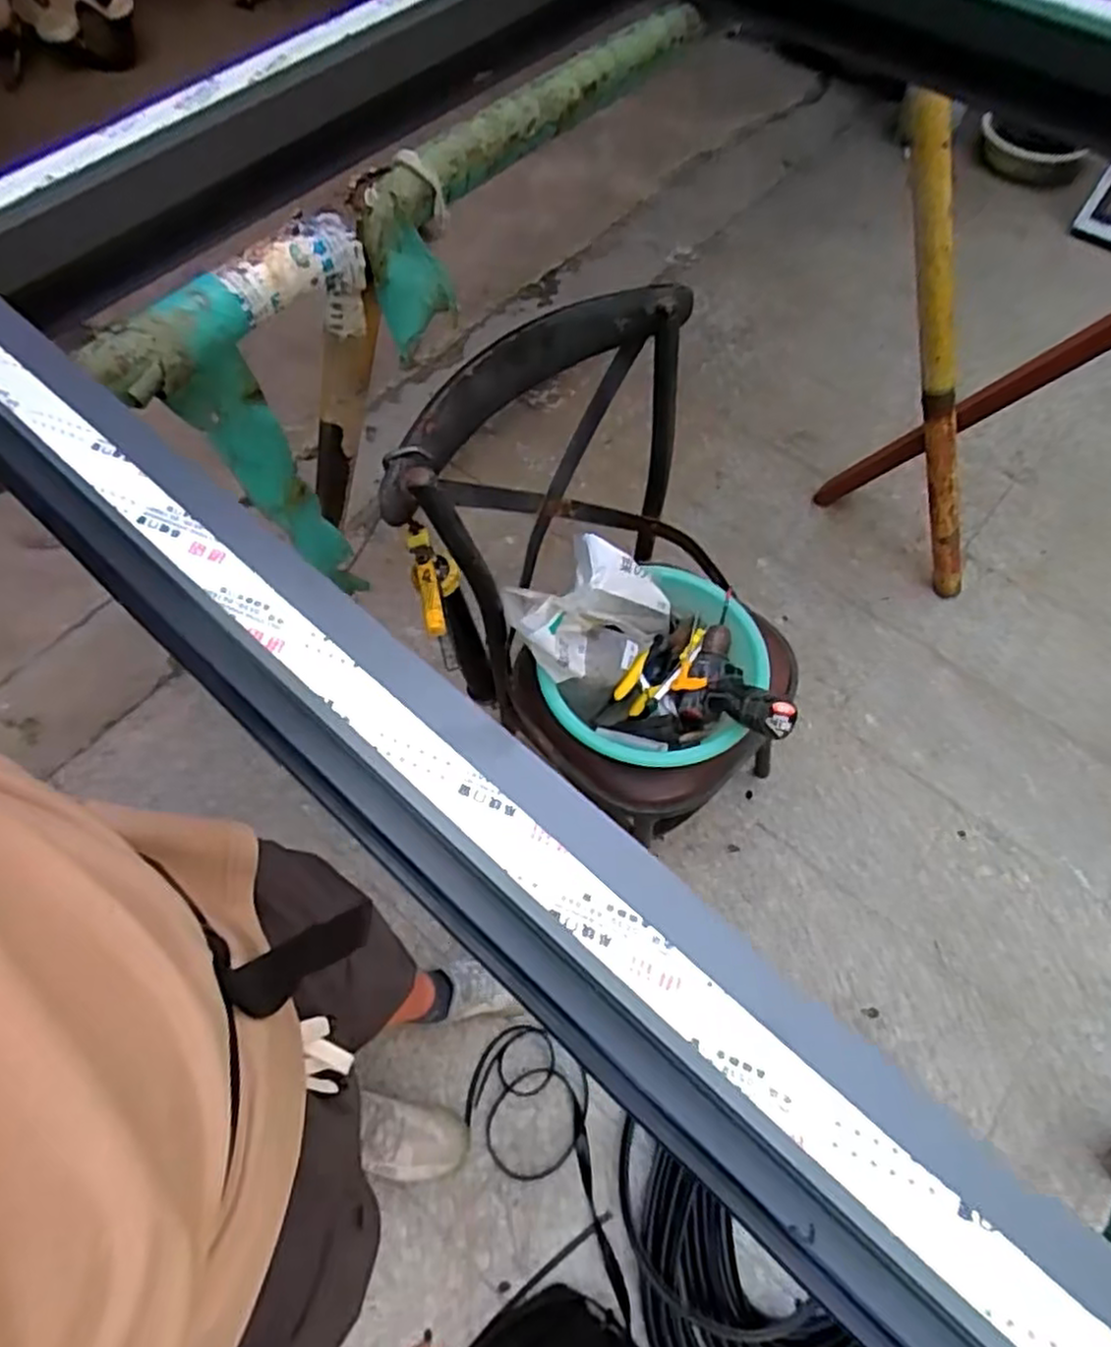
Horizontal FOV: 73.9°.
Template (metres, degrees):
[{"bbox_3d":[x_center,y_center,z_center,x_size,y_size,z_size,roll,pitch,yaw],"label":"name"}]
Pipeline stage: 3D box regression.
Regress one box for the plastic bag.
[{"bbox_3d":[0.049,-0.085,1.016,0.227,0.107,0.168,-32,66,-14],"label":"plastic bag"}]

